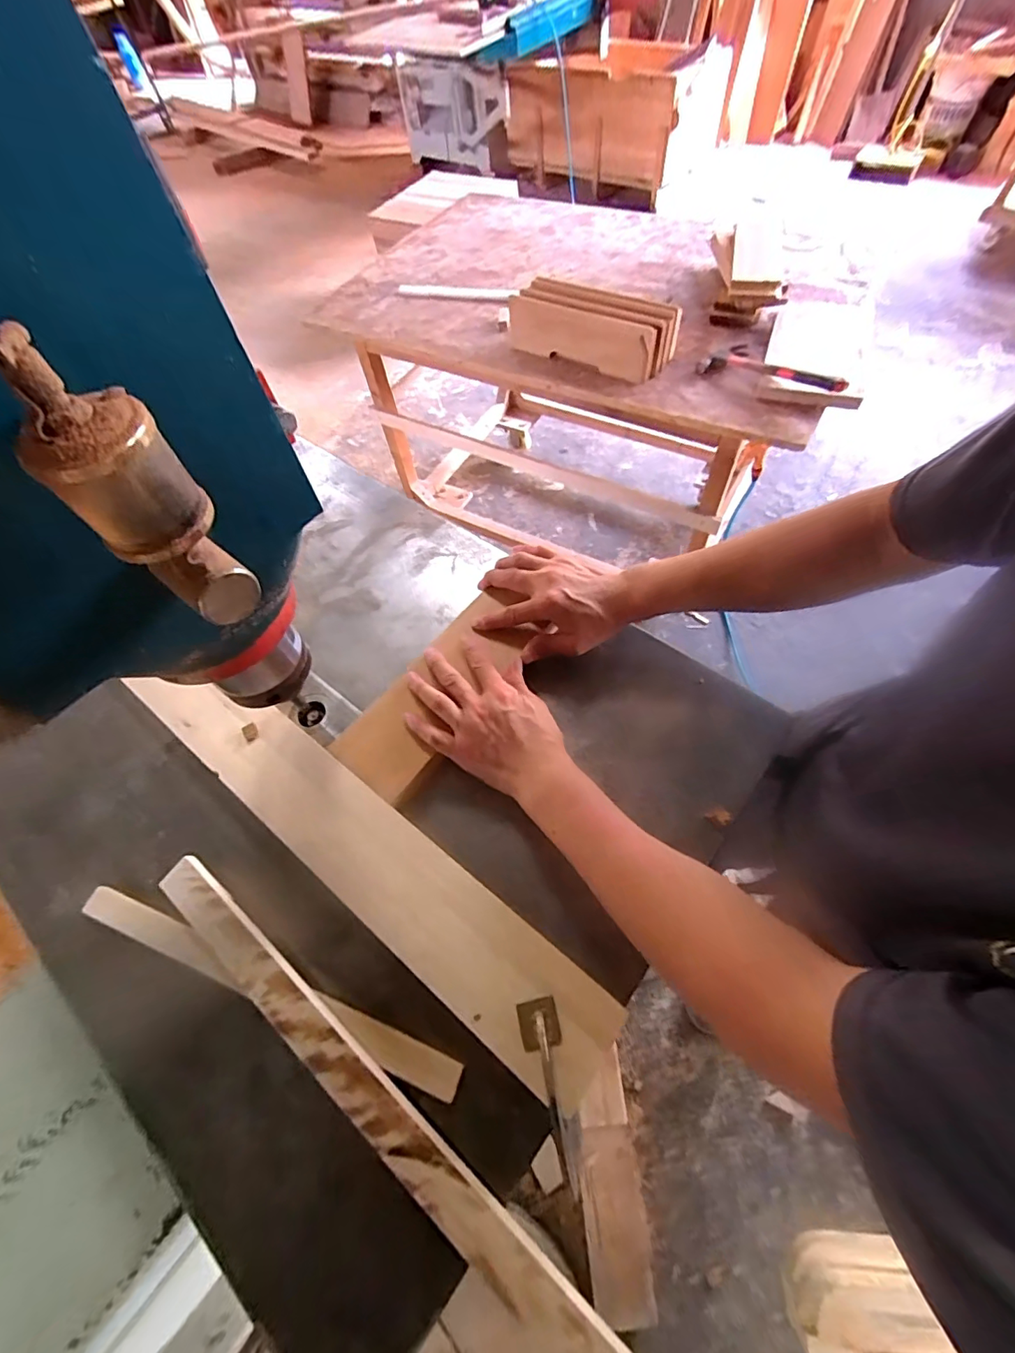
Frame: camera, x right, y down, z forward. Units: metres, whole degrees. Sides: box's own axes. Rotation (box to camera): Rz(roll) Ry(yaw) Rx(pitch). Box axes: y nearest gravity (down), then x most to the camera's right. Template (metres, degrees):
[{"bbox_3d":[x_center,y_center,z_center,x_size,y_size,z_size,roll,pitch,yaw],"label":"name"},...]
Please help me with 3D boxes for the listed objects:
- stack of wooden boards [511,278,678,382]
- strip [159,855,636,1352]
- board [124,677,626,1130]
[{"bbox_3d":[0.151,-0.706,1.012,0.362,0.110,0.095,34,68,21],"label":"stack of wooden boards"},{"bbox_3d":[-0.104,0.293,0.359,0.461,0.013,0.037,35,67,18],"label":"strip"},{"bbox_3d":[-0.140,0.135,0.444,0.513,0.020,0.089,35,68,21],"label":"board"}]

